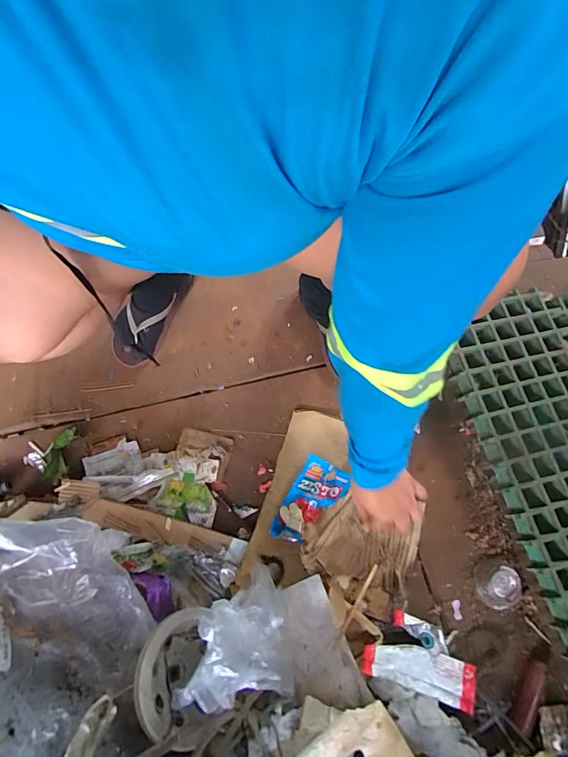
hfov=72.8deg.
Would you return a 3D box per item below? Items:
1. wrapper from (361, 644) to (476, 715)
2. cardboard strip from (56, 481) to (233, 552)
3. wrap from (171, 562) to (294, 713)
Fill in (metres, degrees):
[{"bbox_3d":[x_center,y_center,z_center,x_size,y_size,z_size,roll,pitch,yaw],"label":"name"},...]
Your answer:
[{"bbox_3d":[0.187,0.407,0.536,0.170,0.022,0.053,20,71,-6],"label":"wrapper"},{"bbox_3d":[-0.218,0.212,0.581,0.267,0.056,0.040,19,70,6],"label":"cardboard strip"},{"bbox_3d":[-0.058,0.316,0.481,0.125,0.139,0.125,-1,69,-2],"label":"wrap"}]

